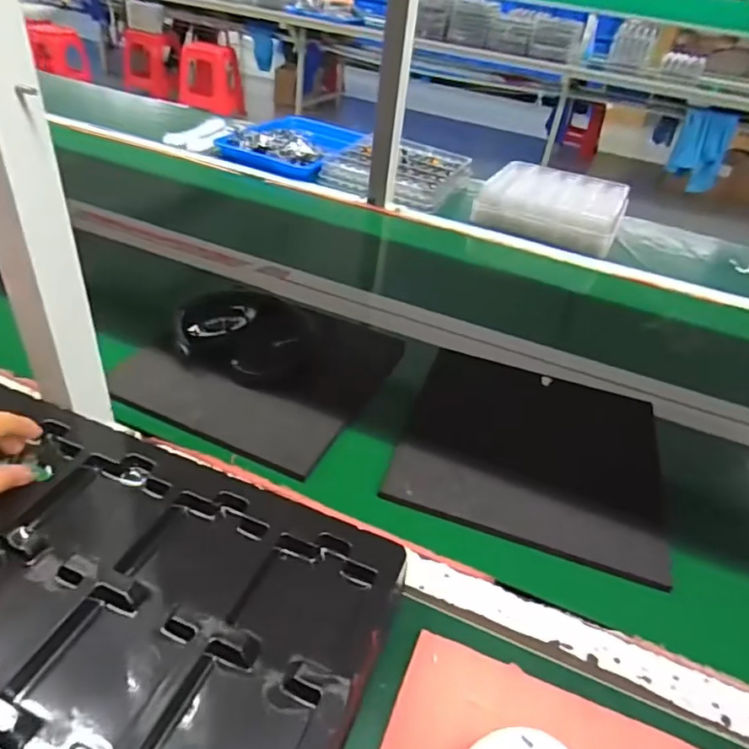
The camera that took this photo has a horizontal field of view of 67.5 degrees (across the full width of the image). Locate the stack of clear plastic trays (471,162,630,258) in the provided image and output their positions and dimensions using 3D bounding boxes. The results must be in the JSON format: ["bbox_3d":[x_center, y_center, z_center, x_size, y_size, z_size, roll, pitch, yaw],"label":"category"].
[{"bbox_3d":[0.362,-0.345,1.122,0.265,0.074,0.247,22,39,18],"label":"stack of clear plastic trays"}]

